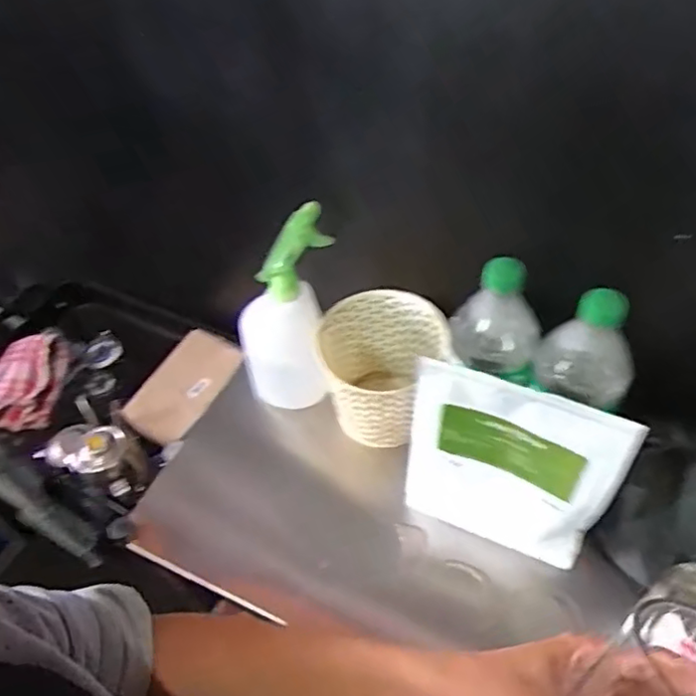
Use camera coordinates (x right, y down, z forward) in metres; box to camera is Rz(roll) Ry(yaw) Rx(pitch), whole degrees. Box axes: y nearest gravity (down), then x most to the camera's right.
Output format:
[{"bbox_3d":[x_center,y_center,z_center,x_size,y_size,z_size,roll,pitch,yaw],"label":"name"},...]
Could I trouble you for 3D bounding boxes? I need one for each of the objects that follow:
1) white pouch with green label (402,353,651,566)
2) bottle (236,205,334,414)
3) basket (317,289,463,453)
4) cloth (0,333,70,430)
[{"bbox_3d":[0.144,0.116,0.582,0.182,0.235,0.033,16,54,18],"label":"white pouch with green label"},{"bbox_3d":[-0.060,-0.039,0.706,0.135,0.247,0.080,-36,56,-21],"label":"bottle"},{"bbox_3d":[0.045,0.031,0.725,0.130,0.145,0.134,-3,51,4],"label":"basket"},{"bbox_3d":[-0.484,0.049,0.921,0.132,0.062,0.140,9,52,13],"label":"cloth"}]

